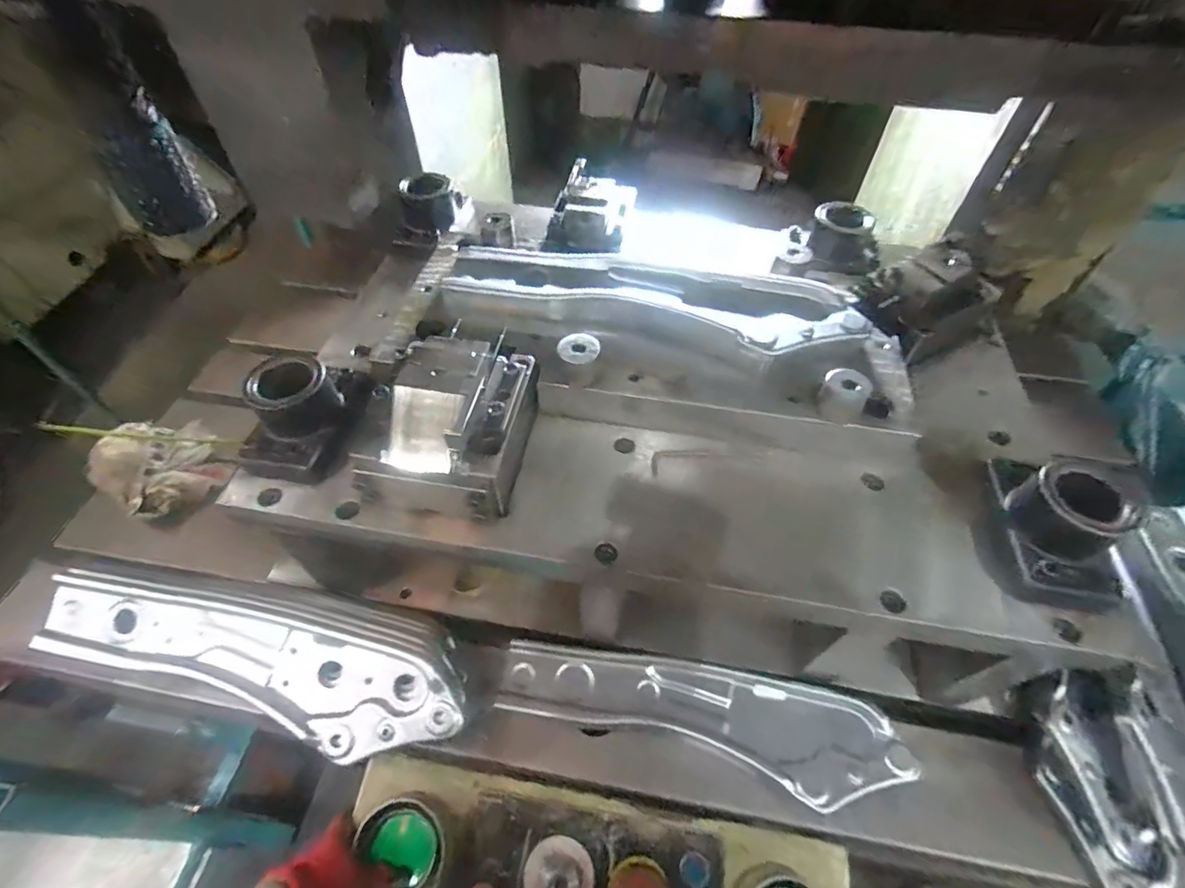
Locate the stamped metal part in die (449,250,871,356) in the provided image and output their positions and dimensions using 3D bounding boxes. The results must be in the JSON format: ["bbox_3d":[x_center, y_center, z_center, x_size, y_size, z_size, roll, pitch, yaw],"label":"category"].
[{"bbox_3d":[0.063,-0.170,0.586,0.445,0.033,0.129,12,53,7],"label":"stamped metal part in die"}]

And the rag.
[{"bbox_3d":[-0.618,0.027,0.766,0.160,0.065,0.144,33,59,21],"label":"rag"}]

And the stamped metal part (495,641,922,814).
[{"bbox_3d":[0.115,0.294,0.579,0.437,0.033,0.111,10,53,6],"label":"stamped metal part"}]

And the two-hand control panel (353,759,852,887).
[{"bbox_3d":[0.001,0.429,0.530,0.476,0.074,0.136,10,53,4],"label":"two-hand control panel"}]

